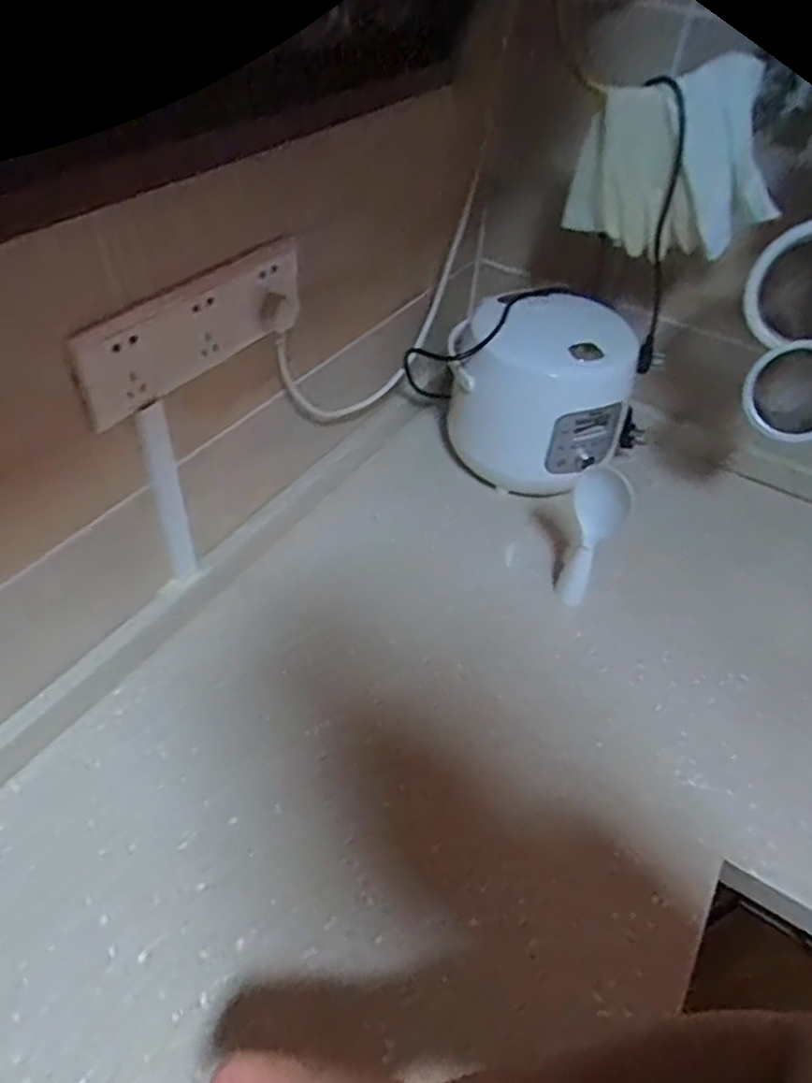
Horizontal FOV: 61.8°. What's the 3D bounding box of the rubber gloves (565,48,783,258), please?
[{"bbox_3d":[0.283,-0.392,0.710,0.205,0.168,0.045,17,47,11],"label":"rubber gloves"}]

